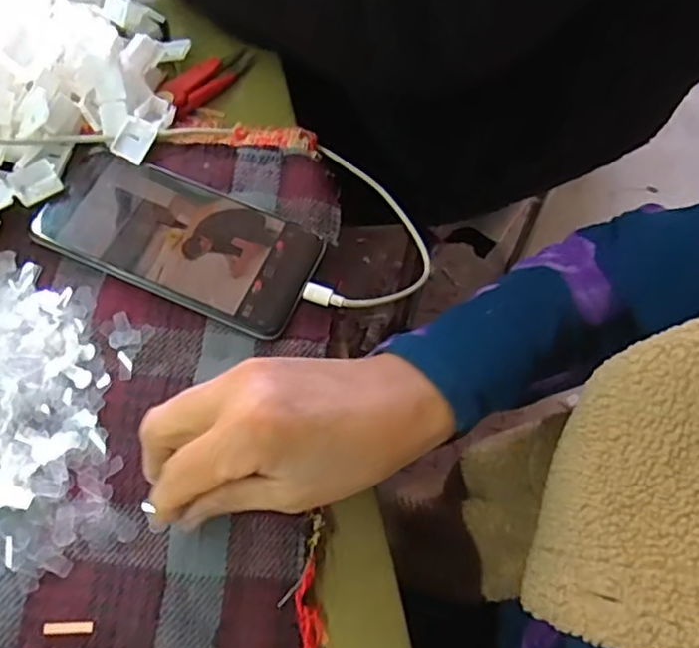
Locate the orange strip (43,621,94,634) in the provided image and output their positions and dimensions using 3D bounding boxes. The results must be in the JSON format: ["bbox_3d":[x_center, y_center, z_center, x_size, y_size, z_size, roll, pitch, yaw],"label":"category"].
[{"bbox_3d":[-0.129,0.139,0.291,0.022,0.004,0.005,1,65,-2],"label":"orange strip"}]

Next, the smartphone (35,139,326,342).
[{"bbox_3d":[-0.102,-0.052,0.377,0.163,0.009,0.073,22,66,8],"label":"smartphone"}]

